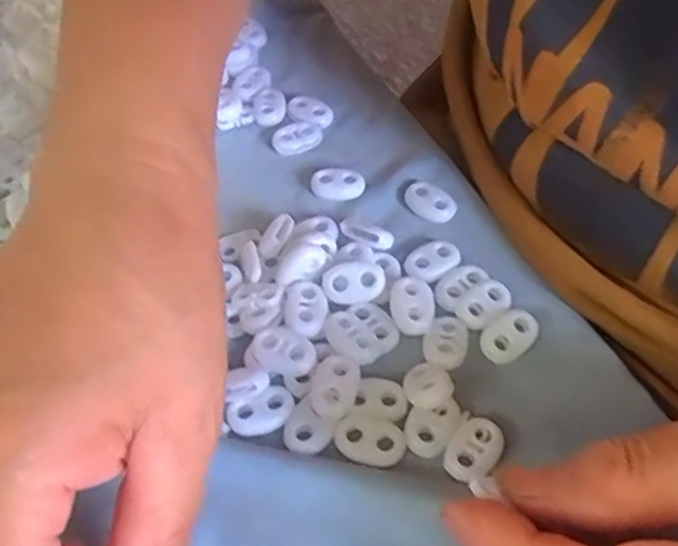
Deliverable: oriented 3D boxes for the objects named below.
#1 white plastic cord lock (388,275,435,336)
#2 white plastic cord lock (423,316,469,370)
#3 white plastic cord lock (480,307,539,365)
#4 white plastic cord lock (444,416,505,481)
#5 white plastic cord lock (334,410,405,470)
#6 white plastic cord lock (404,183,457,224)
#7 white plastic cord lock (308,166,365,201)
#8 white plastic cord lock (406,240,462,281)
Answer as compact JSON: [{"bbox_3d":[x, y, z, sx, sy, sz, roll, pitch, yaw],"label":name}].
[{"bbox_3d":[0.026,0.012,0.237,0.014,0.008,0.021,-8,55,-6],"label":"white plastic cord lock"},{"bbox_3d":[0.037,0.024,0.231,0.015,0.004,0.023,20,57,14],"label":"white plastic cord lock"},{"bbox_3d":[0.059,0.022,0.234,0.021,0.008,0.015,-35,62,-23],"label":"white plastic cord lock"},{"bbox_3d":[0.043,0.056,0.211,0.015,0.005,0.021,32,60,21],"label":"white plastic cord lock"},{"bbox_3d":[0.010,0.052,0.211,0.022,0.004,0.015,17,56,12],"label":"white plastic cord lock"},{"bbox_3d":[0.036,-0.029,0.272,0.022,0.005,0.013,29,59,19],"label":"white plastic cord lock"},{"bbox_3d":[0.000,-0.037,0.279,0.022,0.006,0.014,-1,54,-1],"label":"white plastic cord lock"},{"bbox_3d":[0.036,-0.005,0.254,0.022,0.004,0.014,-19,57,-13],"label":"white plastic cord lock"}]

